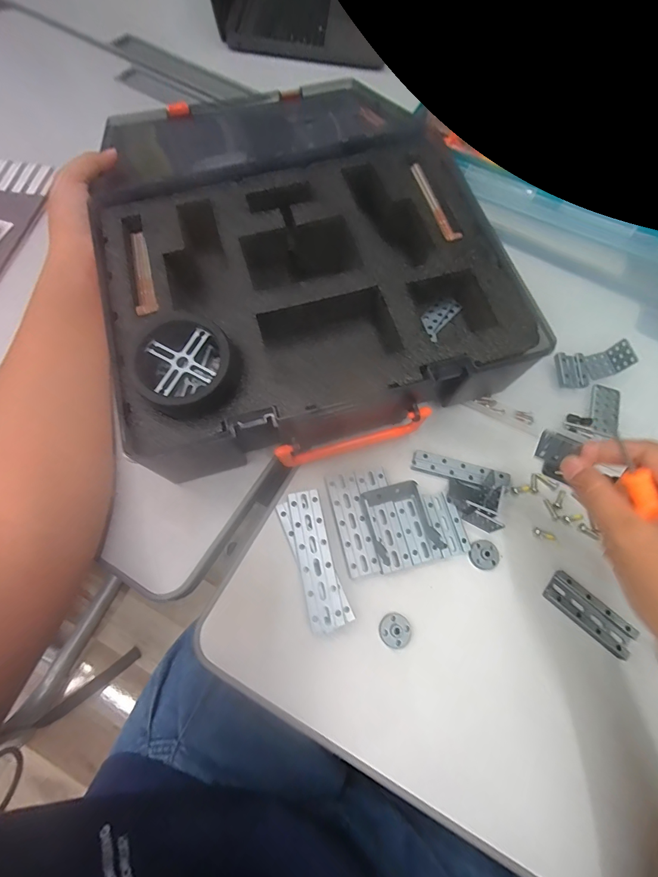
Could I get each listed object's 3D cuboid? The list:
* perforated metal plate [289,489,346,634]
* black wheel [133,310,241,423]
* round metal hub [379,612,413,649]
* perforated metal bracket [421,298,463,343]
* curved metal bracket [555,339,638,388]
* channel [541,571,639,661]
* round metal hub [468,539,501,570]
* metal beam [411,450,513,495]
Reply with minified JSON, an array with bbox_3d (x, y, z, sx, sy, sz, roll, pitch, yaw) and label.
[{"bbox_3d":[-0.010,0.087,0.273,0.024,0.011,0.095,-11,69,-8],"label":"perforated metal plate"},{"bbox_3d":[-0.093,-0.048,0.247,0.062,0.024,0.062,1,68,-4],"label":"black wheel"},{"bbox_3d":[0.047,0.136,0.266,0.023,0.007,0.022,1,69,-1],"label":"round metal hub"},{"bbox_3d":[0.090,-0.100,0.309,0.021,0.004,0.044,36,70,10],"label":"perforated metal bracket"},{"bbox_3d":[0.239,-0.068,0.342,0.062,0.023,0.033,-8,70,-5],"label":"curved metal bracket"},{"bbox_3d":[0.191,0.128,0.275,0.062,0.007,0.026,42,73,13],"label":"channel"},{"bbox_3d":[0.120,0.089,0.288,0.022,0.006,0.023,1,69,-1],"label":"round metal hub"},{"bbox_3d":[0.110,0.028,0.312,0.082,0.009,0.015,14,69,4],"label":"metal beam"}]

